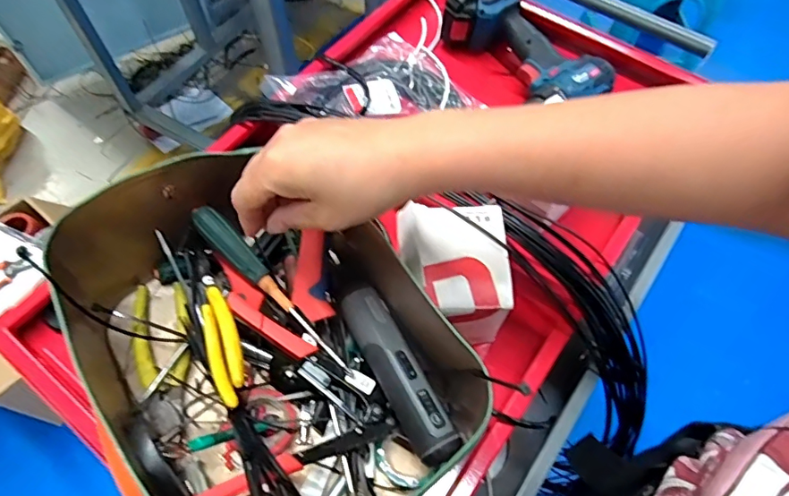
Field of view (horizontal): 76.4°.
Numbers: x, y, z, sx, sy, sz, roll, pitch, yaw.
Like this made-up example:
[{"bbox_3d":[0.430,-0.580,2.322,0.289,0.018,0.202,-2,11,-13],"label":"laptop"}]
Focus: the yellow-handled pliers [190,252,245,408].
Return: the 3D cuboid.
[{"bbox_3d":[-0.152,0.061,0.419,0.036,0.037,0.157,-26,49,-14],"label":"yellow-handled pliers"}]

